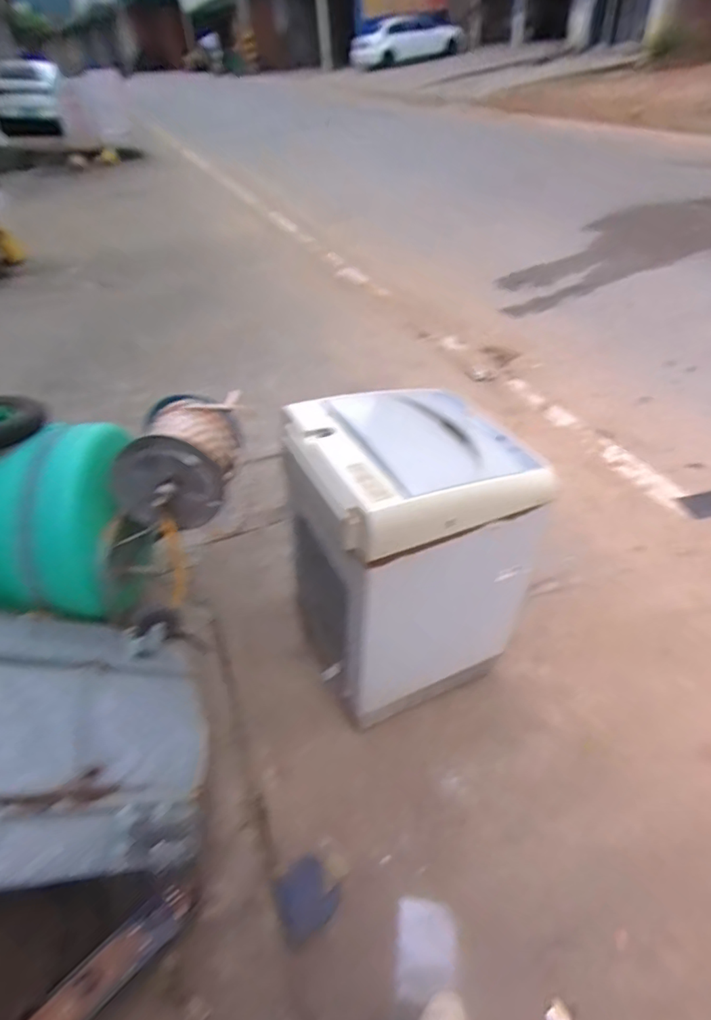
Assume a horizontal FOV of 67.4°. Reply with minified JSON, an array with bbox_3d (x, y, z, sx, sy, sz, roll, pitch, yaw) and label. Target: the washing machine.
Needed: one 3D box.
[{"bbox_3d":[0.140,0.118,1.601,0.646,0.855,0.567,-20,43,-13],"label":"washing machine"}]

